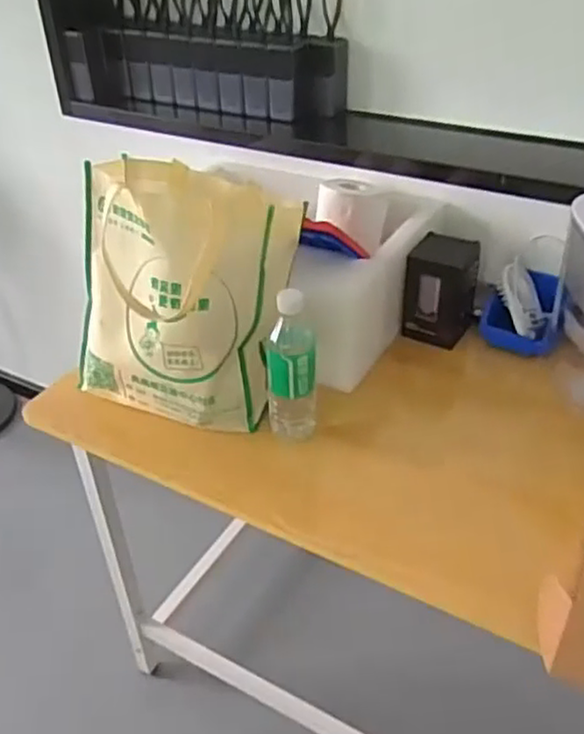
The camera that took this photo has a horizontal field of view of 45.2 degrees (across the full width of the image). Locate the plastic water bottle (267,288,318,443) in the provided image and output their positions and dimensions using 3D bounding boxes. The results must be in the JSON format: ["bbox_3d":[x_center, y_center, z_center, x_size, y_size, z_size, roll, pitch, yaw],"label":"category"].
[{"bbox_3d":[0.001,0.005,0.859,0.059,0.203,0.057,-1,37,-2],"label":"plastic water bottle"}]

